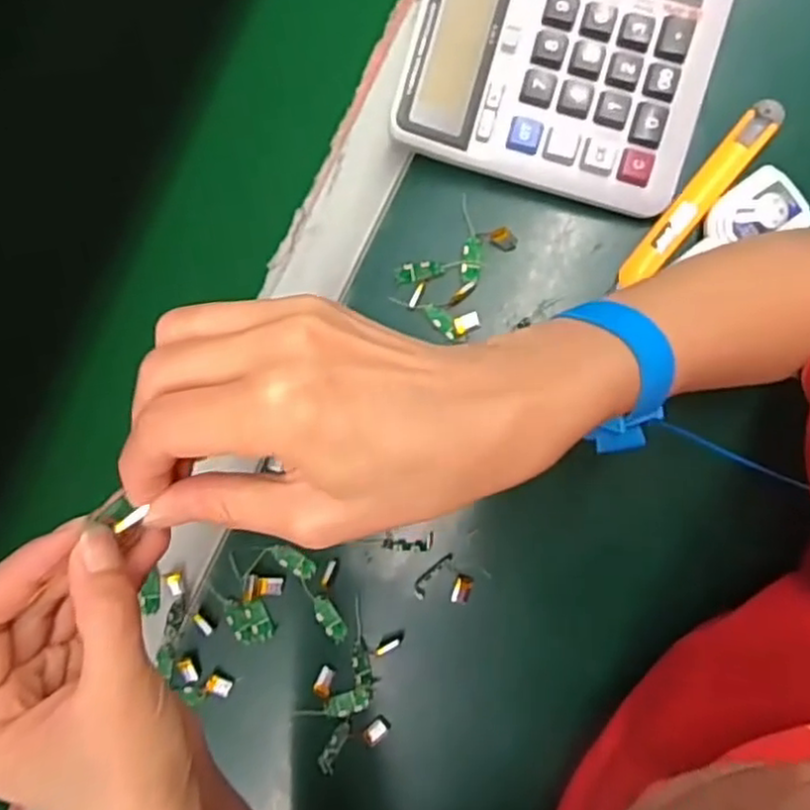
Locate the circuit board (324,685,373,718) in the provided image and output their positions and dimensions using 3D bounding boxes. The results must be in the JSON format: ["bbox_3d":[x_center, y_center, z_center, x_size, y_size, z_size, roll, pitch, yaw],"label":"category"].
[{"bbox_3d":[-0.033,0.176,0.421,0.028,0.006,0.014,-22,88,7],"label":"circuit board"}]

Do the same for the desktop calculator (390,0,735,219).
[{"bbox_3d":[0.092,-0.212,0.386,0.156,0.045,0.187,17,93,7],"label":"desktop calculator"}]

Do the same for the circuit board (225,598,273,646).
[{"bbox_3d":[-0.094,0.131,0.429,0.025,0.005,0.026,-21,89,7],"label":"circuit board"}]

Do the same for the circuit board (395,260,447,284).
[{"bbox_3d":[0.009,-0.078,0.416,0.029,0.006,0.011,-9,90,7],"label":"circuit board"}]

